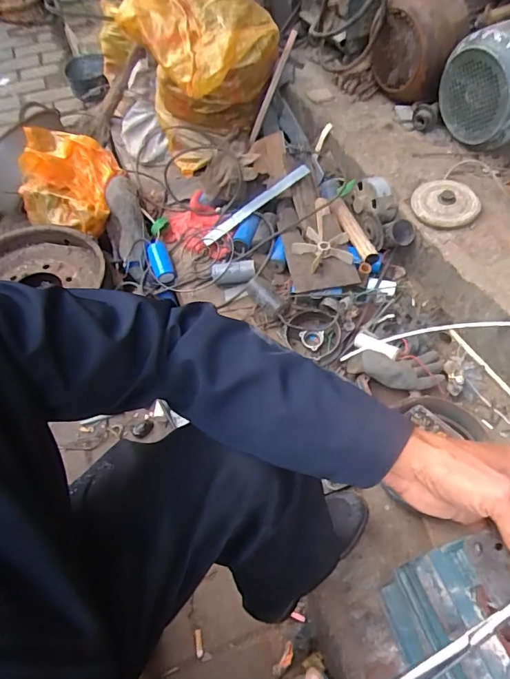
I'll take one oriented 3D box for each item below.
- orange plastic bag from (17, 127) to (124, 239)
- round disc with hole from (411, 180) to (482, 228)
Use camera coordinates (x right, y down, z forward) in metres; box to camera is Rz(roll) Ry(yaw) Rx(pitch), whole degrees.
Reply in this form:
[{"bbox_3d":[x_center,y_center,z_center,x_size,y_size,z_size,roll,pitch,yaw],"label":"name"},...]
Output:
[{"bbox_3d":[-0.551,-0.475,1.385,0.301,0.174,0.269,6,55,7],"label":"orange plastic bag"},{"bbox_3d":[0.431,-0.316,1.030,0.142,0.026,0.141,-1,54,1],"label":"round disc with hole"}]

